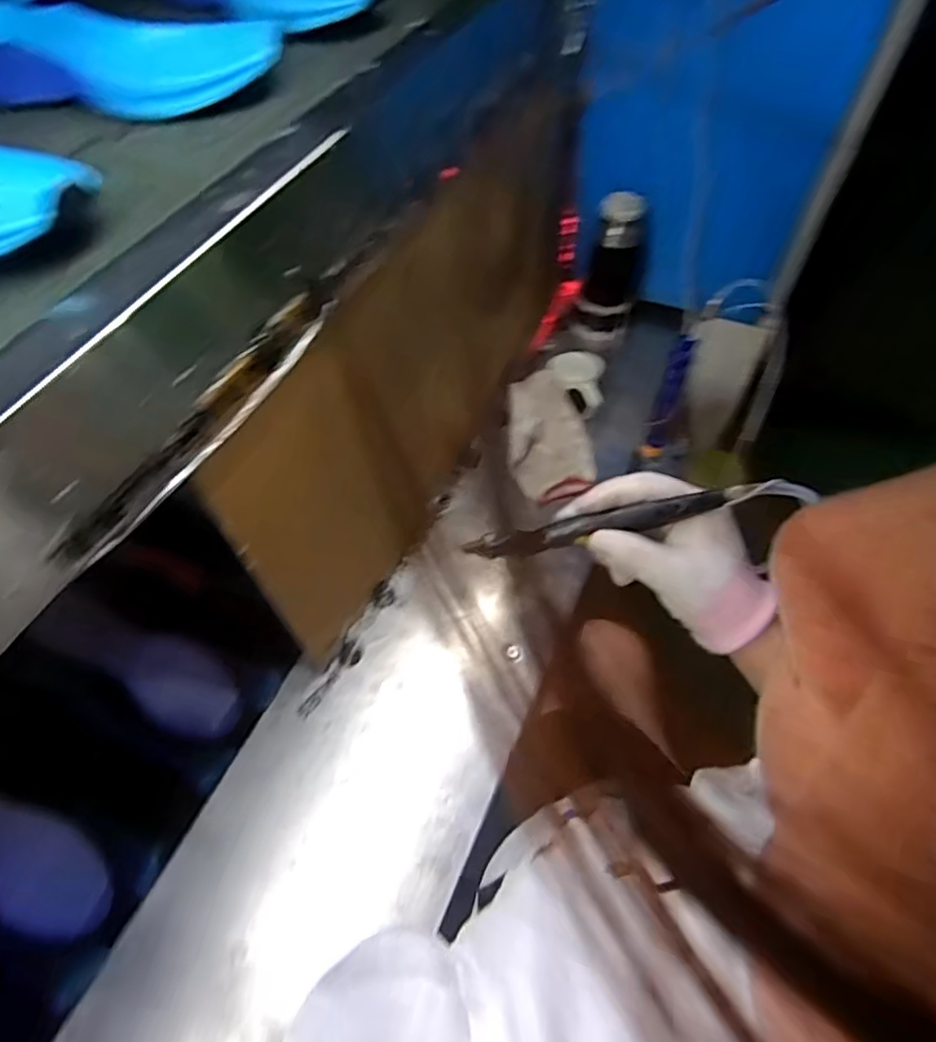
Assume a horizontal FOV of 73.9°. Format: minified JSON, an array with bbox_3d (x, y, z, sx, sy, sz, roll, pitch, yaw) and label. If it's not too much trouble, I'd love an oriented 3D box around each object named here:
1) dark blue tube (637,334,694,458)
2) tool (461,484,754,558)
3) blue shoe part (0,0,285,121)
[{"bbox_3d":[0.239,-0.145,0.752,0.026,0.155,0.018,17,35,12],"label":"dark blue tube"},{"bbox_3d":[0.077,0.002,0.357,0.161,0.010,0.014,-13,55,9],"label":"tool"},{"bbox_3d":[-0.255,-0.328,0.442,0.238,0.047,0.087,6,56,6],"label":"blue shoe part"}]

